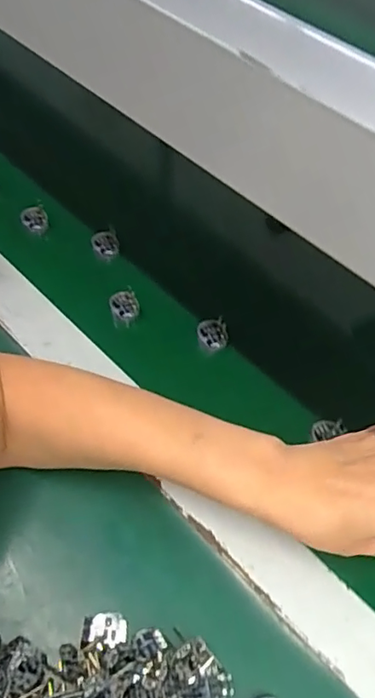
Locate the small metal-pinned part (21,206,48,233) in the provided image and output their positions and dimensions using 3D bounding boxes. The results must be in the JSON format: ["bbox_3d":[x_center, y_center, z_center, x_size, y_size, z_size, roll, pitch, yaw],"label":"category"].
[{"bbox_3d":[-0.163,-0.138,0.586,0.026,0.012,0.028,2,56,-2],"label":"small metal-pinned part"}]

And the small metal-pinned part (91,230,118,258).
[{"bbox_3d":[-0.085,-0.107,0.569,0.026,0.015,0.025,-7,57,-8],"label":"small metal-pinned part"}]

